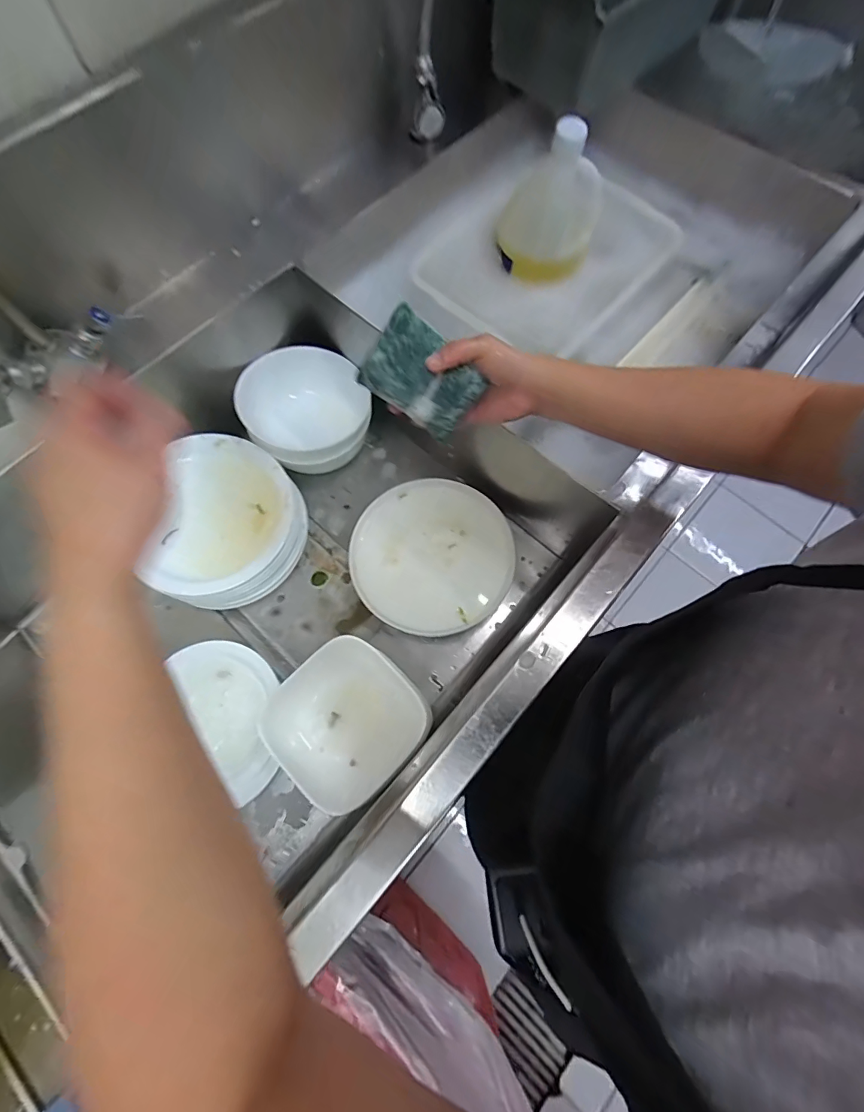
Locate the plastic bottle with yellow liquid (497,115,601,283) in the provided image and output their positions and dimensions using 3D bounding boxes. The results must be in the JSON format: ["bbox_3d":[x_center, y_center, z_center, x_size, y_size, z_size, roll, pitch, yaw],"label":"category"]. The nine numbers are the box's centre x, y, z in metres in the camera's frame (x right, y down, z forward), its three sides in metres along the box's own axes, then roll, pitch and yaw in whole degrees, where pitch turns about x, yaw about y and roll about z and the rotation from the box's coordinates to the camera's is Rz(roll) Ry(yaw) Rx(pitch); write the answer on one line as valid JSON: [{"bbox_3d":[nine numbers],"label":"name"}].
[{"bbox_3d":[0.175,-0.518,0.653,0.139,0.160,0.127,15,72,5],"label":"plastic bottle with yellow liquid"}]

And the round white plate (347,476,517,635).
[{"bbox_3d":[0.001,-0.002,0.659,0.228,0.027,0.221,12,72,4],"label":"round white plate"}]

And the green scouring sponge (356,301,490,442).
[{"bbox_3d":[-0.009,-0.164,0.419,0.101,0.078,0.010,36,33,-12],"label":"green scouring sponge"}]

